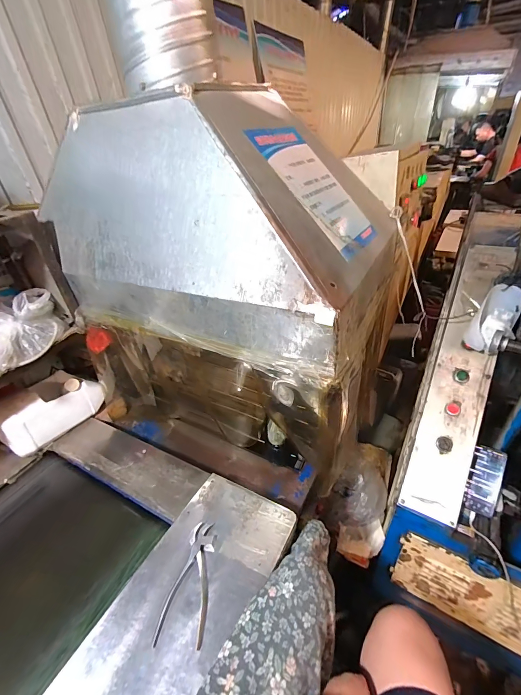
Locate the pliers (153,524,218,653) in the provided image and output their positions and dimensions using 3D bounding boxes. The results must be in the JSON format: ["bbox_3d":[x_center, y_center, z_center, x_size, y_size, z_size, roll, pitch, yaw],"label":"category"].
[{"bbox_3d":[-0.122,0.414,0.564,0.076,0.012,0.186,-1,34,7],"label":"pliers"}]

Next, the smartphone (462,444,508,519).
[{"bbox_3d":[0.553,0.327,0.771,0.067,0.010,0.160,13,81,47],"label":"smartphone"}]

